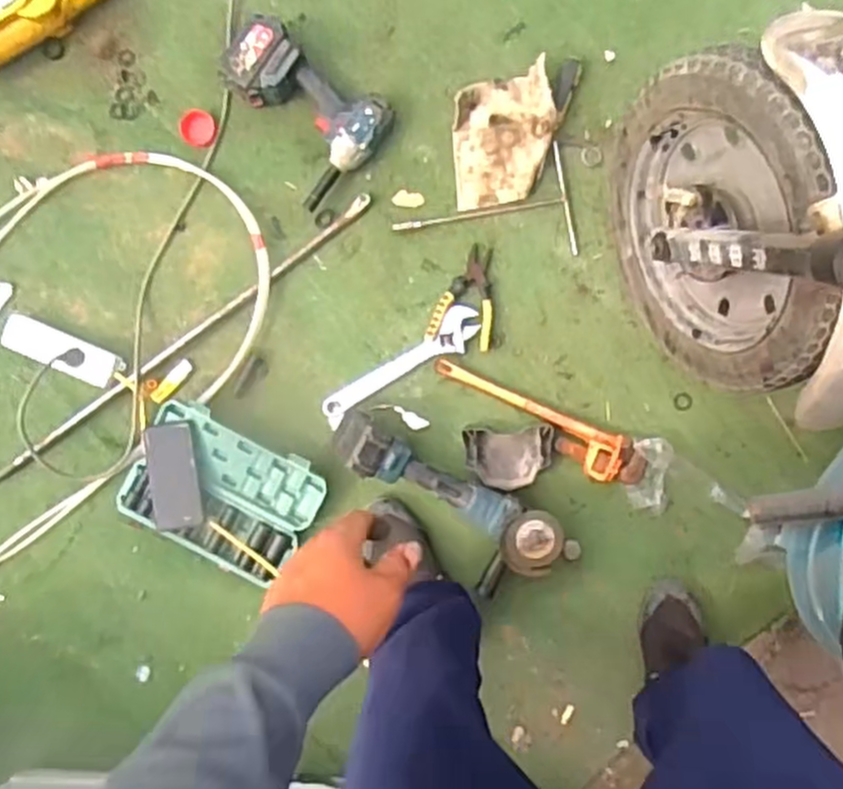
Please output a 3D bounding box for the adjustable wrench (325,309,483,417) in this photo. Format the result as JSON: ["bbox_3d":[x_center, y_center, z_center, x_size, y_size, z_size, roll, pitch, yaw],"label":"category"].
[{"bbox_3d":[-0.031,-0.048,1.258,0.284,0.022,0.060,-33,91,0],"label":"adjustable wrench"}]

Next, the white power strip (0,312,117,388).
[{"bbox_3d":[-0.595,-0.074,1.258,0.200,0.043,0.059,22,90,-1],"label":"white power strip"}]

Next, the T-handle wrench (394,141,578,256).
[{"bbox_3d":[0.099,-0.294,1.249,0.285,0.013,0.178,-10,91,-1],"label":"T-handle wrench"}]

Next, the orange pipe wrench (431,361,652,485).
[{"bbox_3d":[0.188,0.050,1.256,0.368,0.035,0.079,23,90,-1],"label":"orange pipe wrench"}]

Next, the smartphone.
[{"bbox_3d":[-0.397,0.131,1.247,0.082,0.012,0.170,-7,91,-1],"label":"smartphone"}]

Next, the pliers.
[{"bbox_3d":[0.074,-0.159,1.254,0.101,0.020,0.162,13,91,-1],"label":"pliers"}]

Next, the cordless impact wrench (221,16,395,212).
[{"bbox_3d":[-0.201,-0.463,1.238,0.199,0.087,0.258,-43,91,0],"label":"cordless impact wrench"}]

